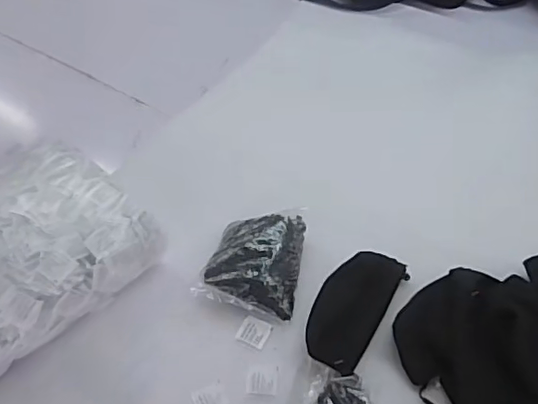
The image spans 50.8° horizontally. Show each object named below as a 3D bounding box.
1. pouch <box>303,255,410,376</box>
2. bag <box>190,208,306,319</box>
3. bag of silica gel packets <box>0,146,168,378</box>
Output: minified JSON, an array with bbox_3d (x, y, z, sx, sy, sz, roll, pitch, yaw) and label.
[{"bbox_3d":[0.112,0.143,0.783,0.092,0.039,0.194,22,55,24],"label":"pouch"},{"bbox_3d":[-0.019,0.079,0.843,0.135,0.054,0.177,7,51,13],"label":"bag"},{"bbox_3d":[-0.412,0.094,0.836,0.417,0.119,0.312,-39,56,-24],"label":"bag of silica gel packets"}]

